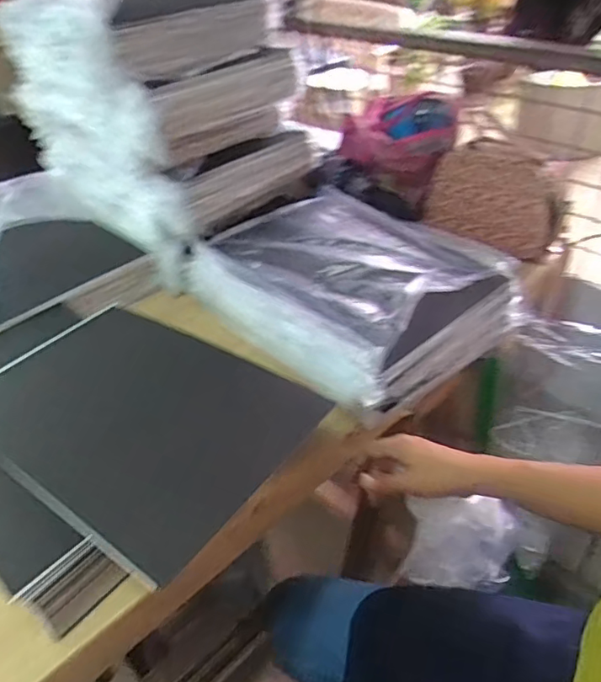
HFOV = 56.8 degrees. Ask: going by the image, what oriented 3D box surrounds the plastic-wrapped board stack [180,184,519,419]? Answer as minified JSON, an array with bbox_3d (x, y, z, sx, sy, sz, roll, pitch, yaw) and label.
[{"bbox_3d":[0.051,-0.093,0.800,0.325,0.102,0.421,-32,46,-29],"label":"plastic-wrapped board stack"}]

